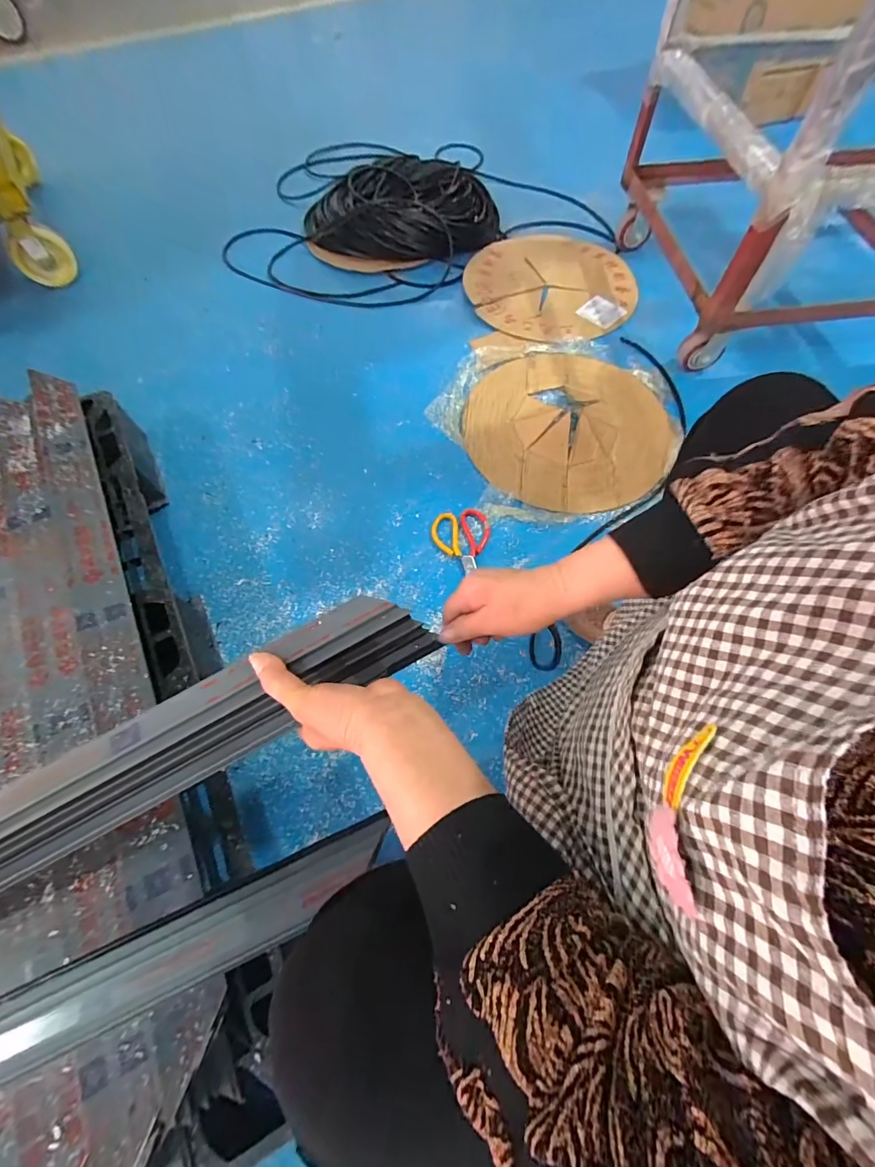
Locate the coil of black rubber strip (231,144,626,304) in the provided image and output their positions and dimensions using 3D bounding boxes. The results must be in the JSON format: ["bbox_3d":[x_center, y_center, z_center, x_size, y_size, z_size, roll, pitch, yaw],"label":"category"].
[{"bbox_3d":[-0.125,-1.212,1.356,1.046,0.113,0.907,-24,67,-9],"label":"coil of black rubber strip"}]

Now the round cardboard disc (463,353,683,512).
[{"bbox_3d":[0.300,-0.361,0.993,0.455,0.021,0.453,-1,65,1],"label":"round cardboard disc"}]

